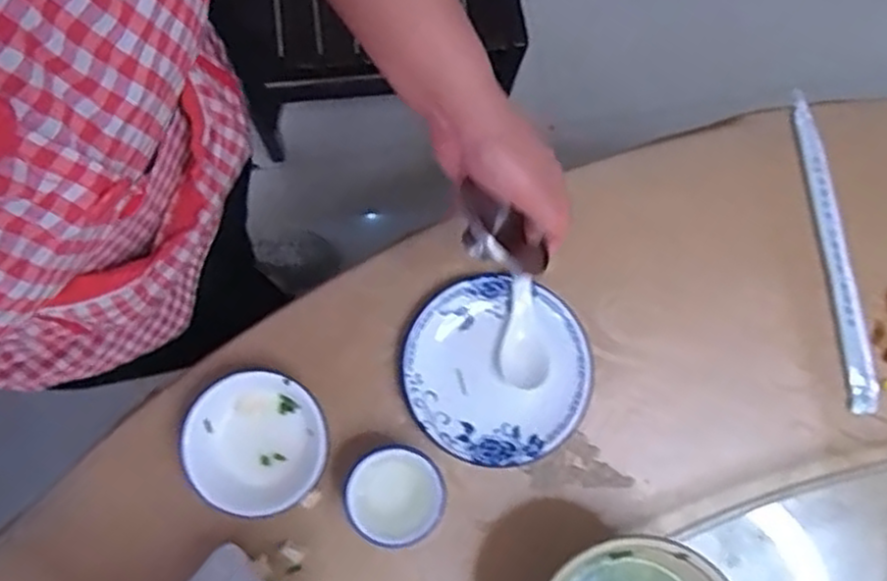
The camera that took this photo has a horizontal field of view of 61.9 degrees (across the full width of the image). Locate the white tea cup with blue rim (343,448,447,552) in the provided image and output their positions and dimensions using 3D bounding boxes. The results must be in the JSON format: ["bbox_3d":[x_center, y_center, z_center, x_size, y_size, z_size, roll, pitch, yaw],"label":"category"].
[{"bbox_3d":[-0.039,0.166,0.603,0.077,0.061,0.074,0,79,-1],"label":"white tea cup with blue rim"}]

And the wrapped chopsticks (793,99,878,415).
[{"bbox_3d":[0.358,-0.036,0.675,0.027,0.007,0.291,-8,85,0],"label":"wrapped chopsticks"}]

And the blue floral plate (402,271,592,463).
[{"bbox_3d":[0.046,0.069,0.642,0.156,0.032,0.156,0,79,-1],"label":"blue floral plate"}]

